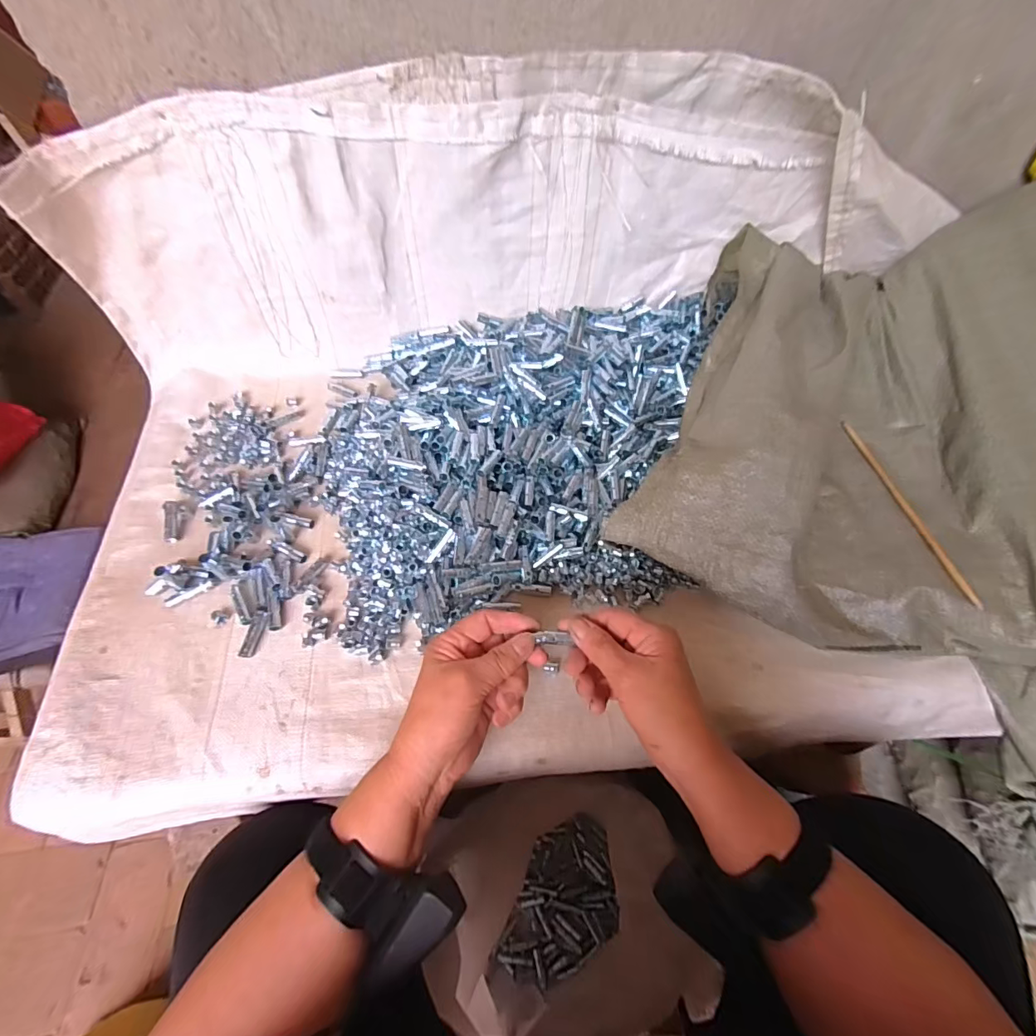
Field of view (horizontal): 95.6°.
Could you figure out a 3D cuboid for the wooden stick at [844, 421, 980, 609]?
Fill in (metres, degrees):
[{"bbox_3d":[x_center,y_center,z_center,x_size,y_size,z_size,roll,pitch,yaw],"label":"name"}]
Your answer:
[{"bbox_3d":[0.372,-0.015,0.456,0.011,0.009,0.214,-8,57,-3],"label":"wooden stick"}]

